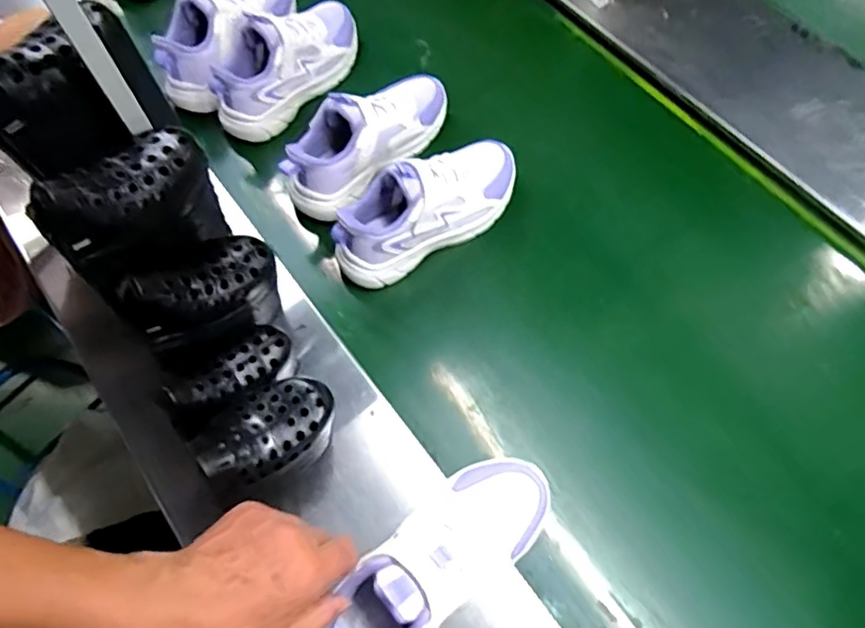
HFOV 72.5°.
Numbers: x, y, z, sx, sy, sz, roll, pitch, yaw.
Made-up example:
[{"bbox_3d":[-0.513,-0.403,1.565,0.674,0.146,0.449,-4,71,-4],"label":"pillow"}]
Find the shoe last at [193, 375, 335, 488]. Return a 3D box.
[{"bbox_3d":[-0.134,0.097,0.493,0.109,0.063,0.072,-25,68,-12],"label":"shoe last"}]

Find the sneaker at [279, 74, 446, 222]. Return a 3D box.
[{"bbox_3d":[-0.080,-0.228,0.720,0.245,0.096,0.077,-42,73,-18],"label":"sneaker"}]

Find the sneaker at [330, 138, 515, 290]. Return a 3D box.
[{"bbox_3d":[-0.001,-0.131,0.687,0.246,0.108,0.084,-35,71,-16],"label":"sneaker"}]

